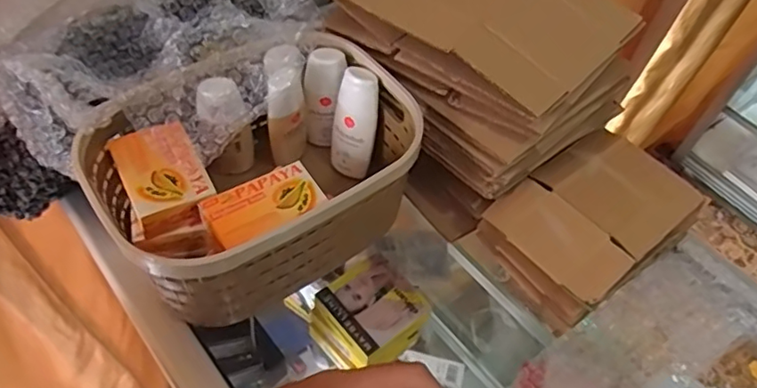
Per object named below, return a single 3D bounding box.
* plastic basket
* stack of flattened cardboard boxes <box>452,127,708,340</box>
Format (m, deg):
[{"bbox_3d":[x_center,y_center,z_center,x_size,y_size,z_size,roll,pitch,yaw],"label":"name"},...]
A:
[{"bbox_3d":[-0.083,-0.016,0.419,0.220,0.095,0.153,-27,59,-24],"label":"plastic basket"},{"bbox_3d":[0.161,0.021,0.439,0.142,0.057,0.104,-27,59,-24],"label":"stack of flattened cardboard boxes"}]

